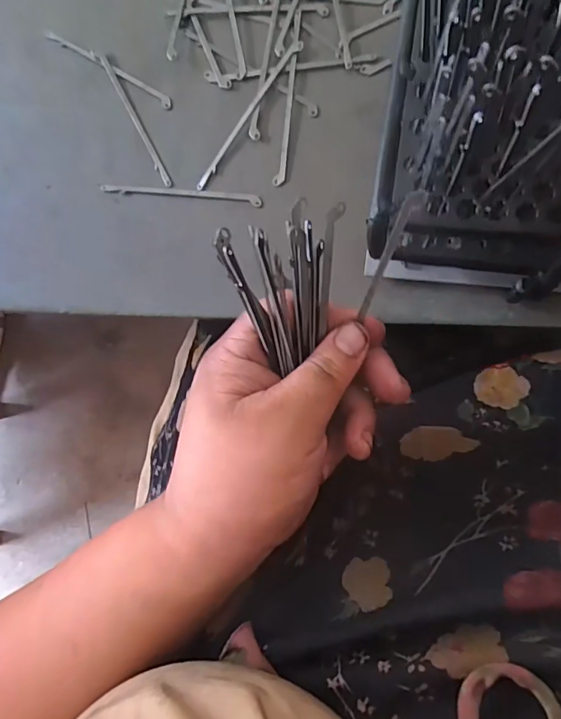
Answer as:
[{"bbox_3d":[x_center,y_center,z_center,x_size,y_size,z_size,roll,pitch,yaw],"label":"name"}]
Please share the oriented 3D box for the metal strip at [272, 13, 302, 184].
[{"bbox_3d":[0.006,-0.168,0.308,0.007,0.008,0.111,8,87,10],"label":"metal strip"}]

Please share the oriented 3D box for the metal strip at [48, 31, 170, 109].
[{"bbox_3d":[-0.120,-0.203,0.330,0.109,0.004,0.007,34,92,10],"label":"metal strip"}]

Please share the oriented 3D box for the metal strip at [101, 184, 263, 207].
[{"bbox_3d":[-0.067,-0.111,0.321,0.111,0.004,0.008,8,87,10],"label":"metal strip"}]

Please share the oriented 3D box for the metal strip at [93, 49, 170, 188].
[{"bbox_3d":[-0.100,-0.166,0.327,0.008,0.005,0.112,-30,82,6],"label":"metal strip"}]

